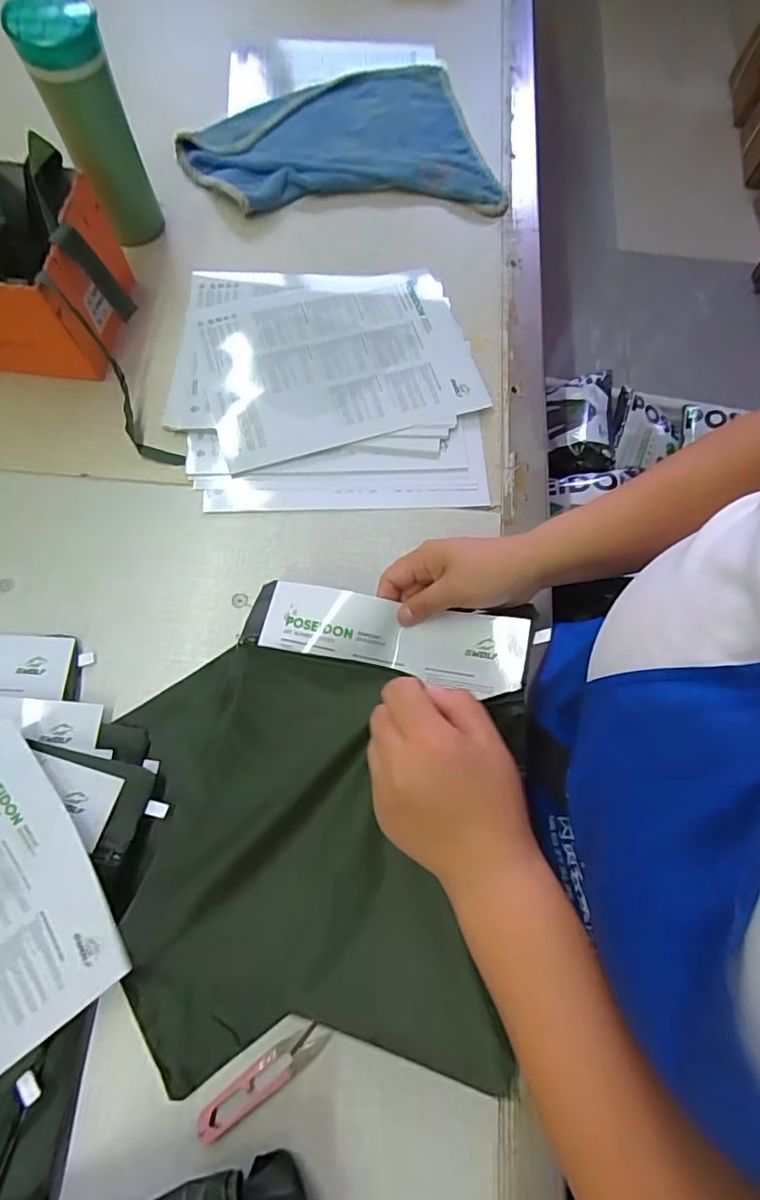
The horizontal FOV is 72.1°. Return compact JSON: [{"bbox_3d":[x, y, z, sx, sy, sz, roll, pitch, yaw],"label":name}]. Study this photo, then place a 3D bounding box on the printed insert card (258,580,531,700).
[{"bbox_3d":[0.008,0.027,0.404,0.201,0.024,0.057,10,73,11],"label":"printed insert card"}]

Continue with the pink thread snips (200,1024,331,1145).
[{"bbox_3d":[-0.083,0.346,0.377,0.101,0.009,0.023,-34,78,-11],"label":"pink thread snips"}]

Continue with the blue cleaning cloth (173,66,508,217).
[{"bbox_3d":[-0.055,-0.597,0.667,0.386,0.043,0.269,-10,74,-5],"label":"blue cleaning cloth"}]

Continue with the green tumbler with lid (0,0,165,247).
[{"bbox_3d":[-0.278,-0.459,0.516,0.070,0.186,0.063,-28,76,-10],"label":"green tumbler with lid"}]

